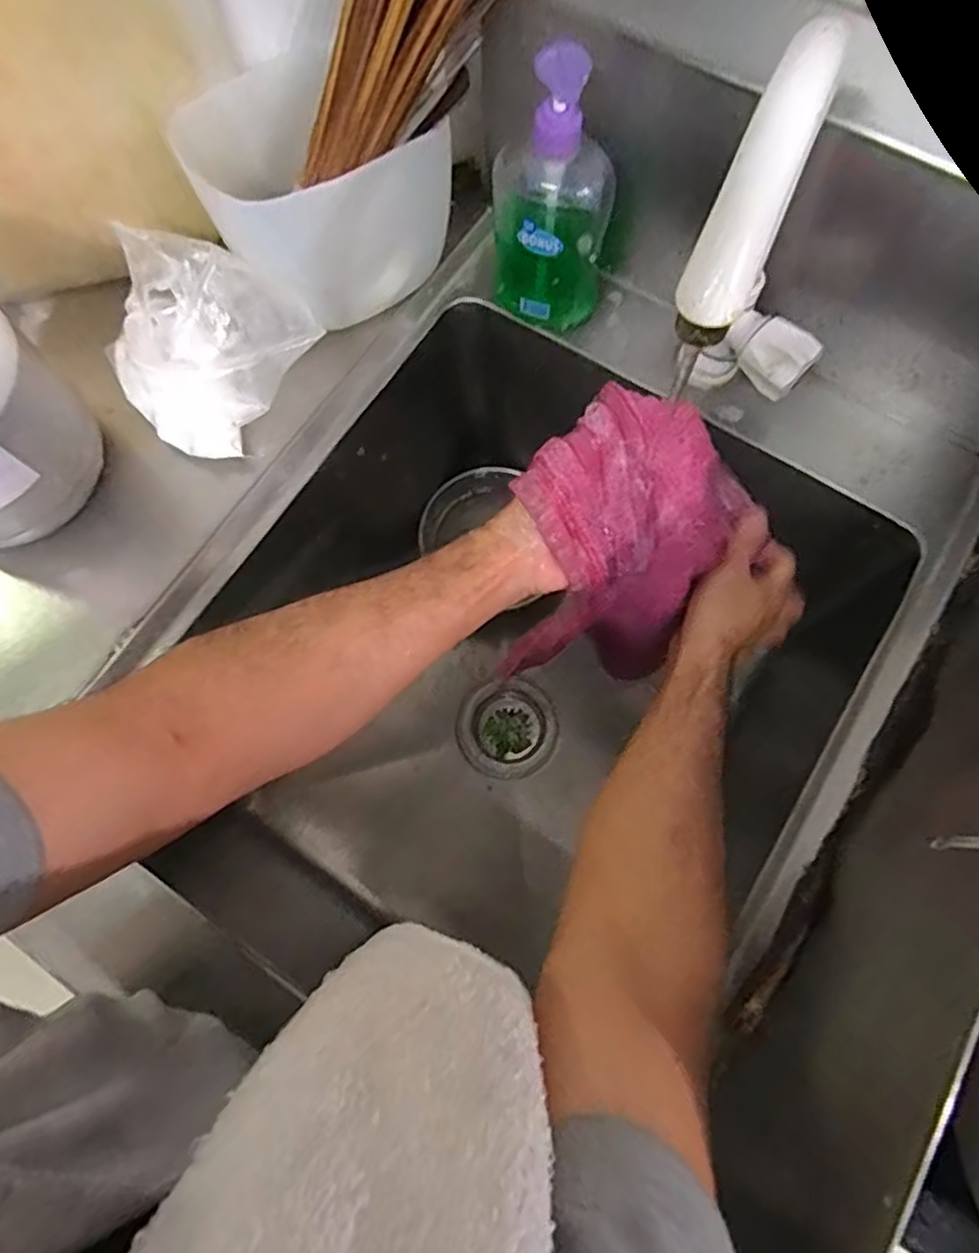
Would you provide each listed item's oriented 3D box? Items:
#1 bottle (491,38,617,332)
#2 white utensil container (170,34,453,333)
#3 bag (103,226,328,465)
[{"bbox_3d":[0.046,-0.307,0.485,0.086,0.187,0.056,3,74,2],"label":"bottle"},{"bbox_3d":[-0.127,-0.326,0.514,0.163,0.116,0.137,-35,77,-8],"label":"white utensil container"},{"bbox_3d":[-0.226,-0.216,0.519,0.153,0.078,0.136,35,78,10],"label":"bag"}]

